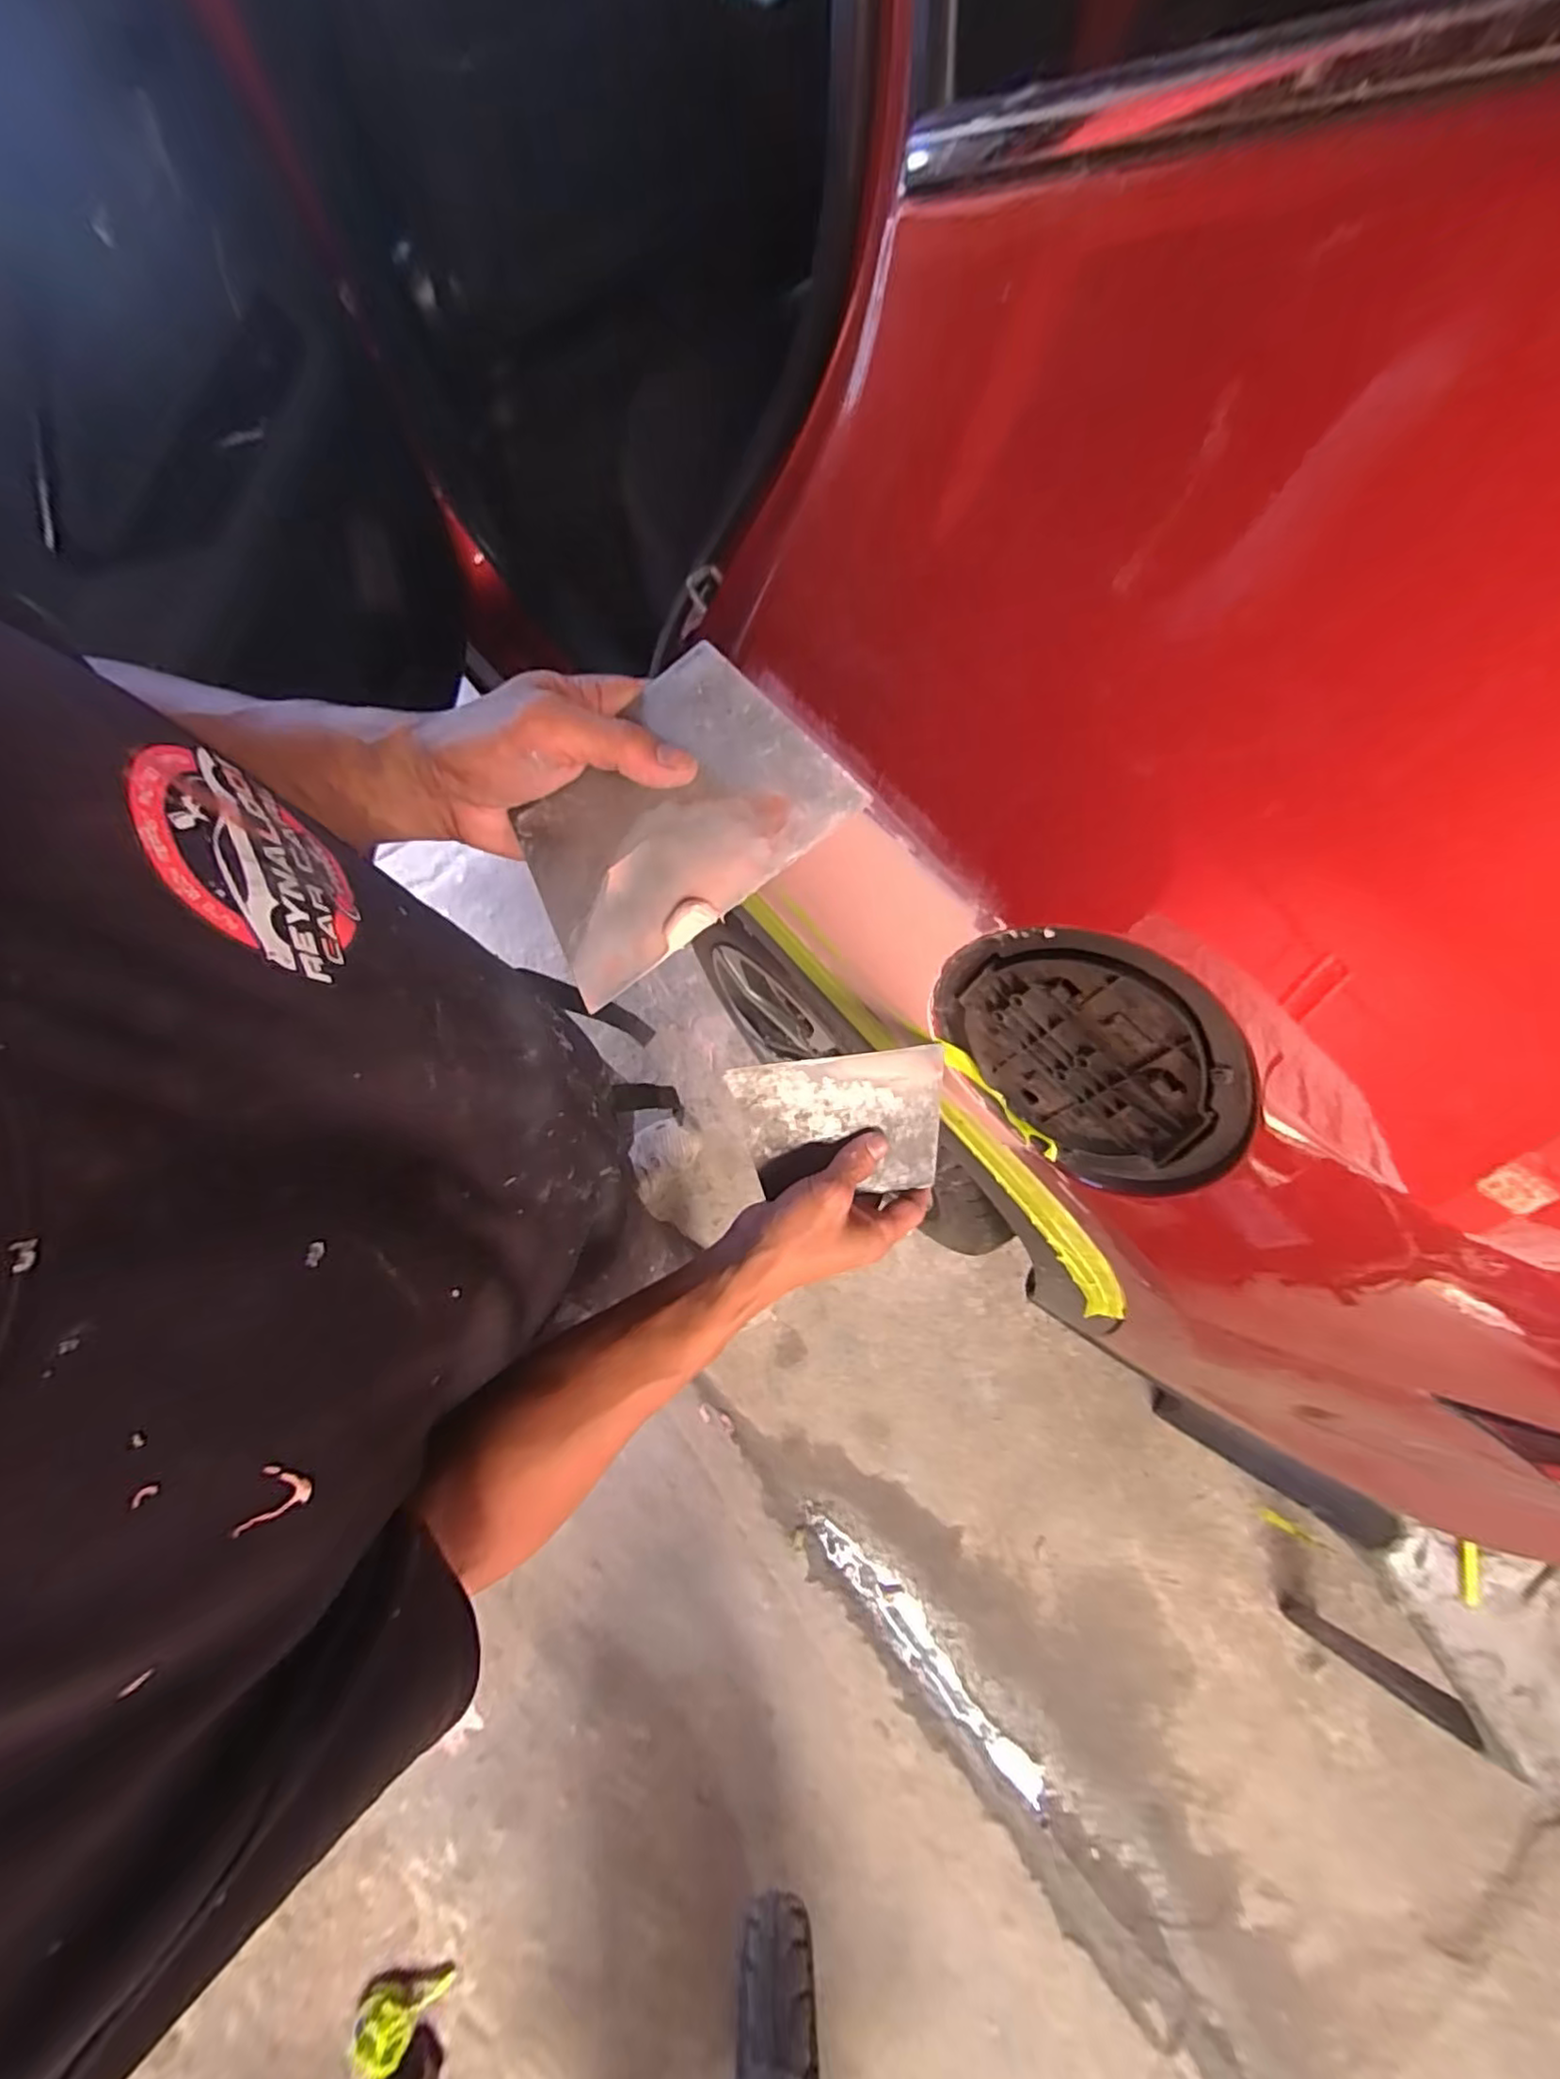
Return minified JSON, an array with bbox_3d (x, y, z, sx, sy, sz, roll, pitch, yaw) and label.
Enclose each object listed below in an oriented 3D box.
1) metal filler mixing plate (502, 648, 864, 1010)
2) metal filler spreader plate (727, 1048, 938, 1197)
[{"bbox_3d":[-0.050,-0.091,0.280,0.135,0.004,0.093,-37,82,10],"label":"metal filler mixing plate"},{"bbox_3d":[0.041,0.058,0.442,0.137,0.010,0.093,-7,96,-3],"label":"metal filler spreader plate"}]

